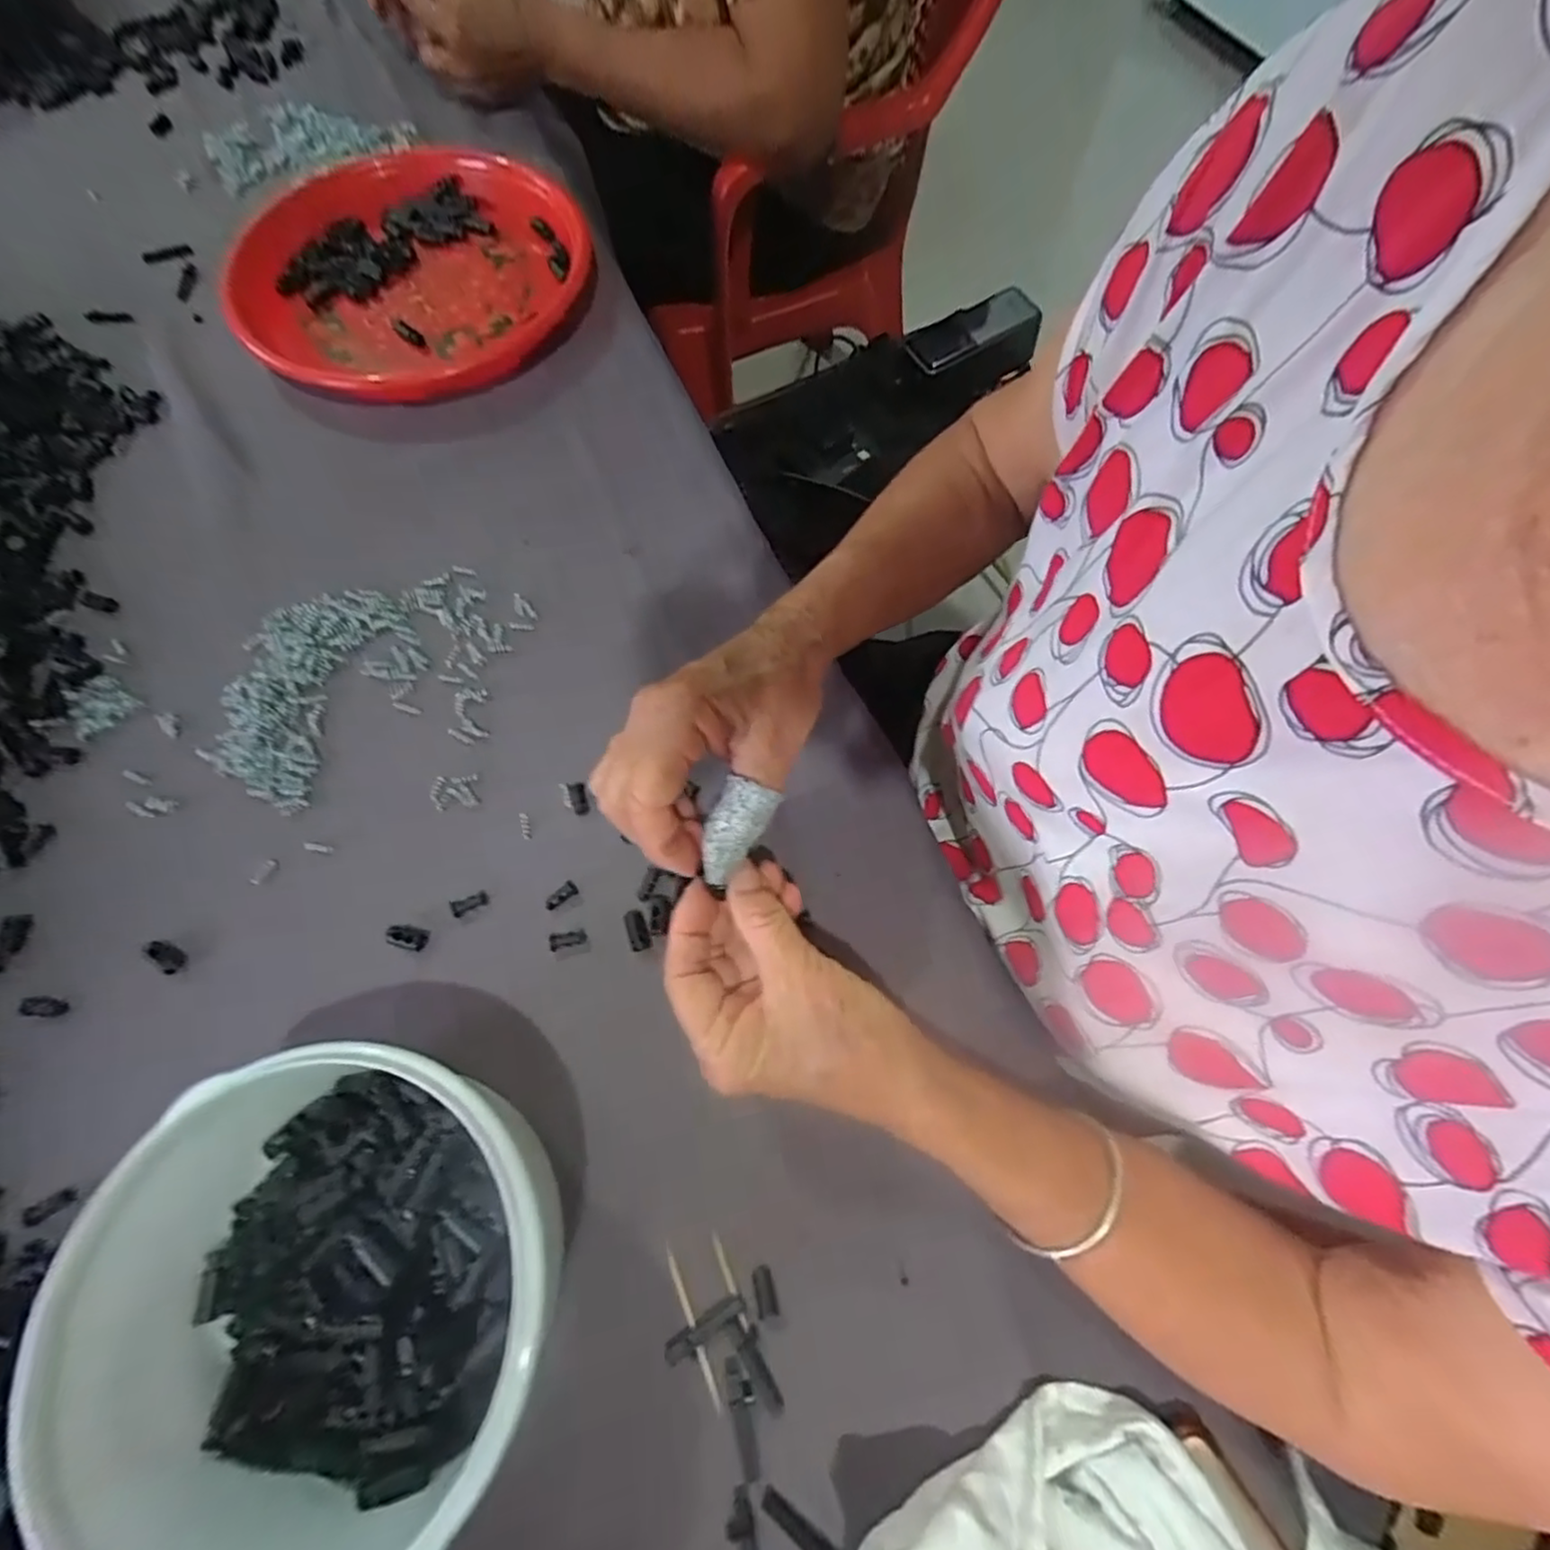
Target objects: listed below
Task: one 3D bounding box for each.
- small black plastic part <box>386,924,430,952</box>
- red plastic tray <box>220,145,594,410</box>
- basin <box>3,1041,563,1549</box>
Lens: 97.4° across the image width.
[{"bbox_3d":[-0.183,0.080,0.337,0.021,0.004,0.011,12,68,5],"label":"small black plastic part"},{"bbox_3d":[-0.267,-0.372,0.504,0.247,0.039,0.240,-33,72,-13],"label":"red plastic tray"},{"bbox_3d":[-0.164,0.187,0.256,0.149,0.086,0.152,0,68,0],"label":"basin"}]

